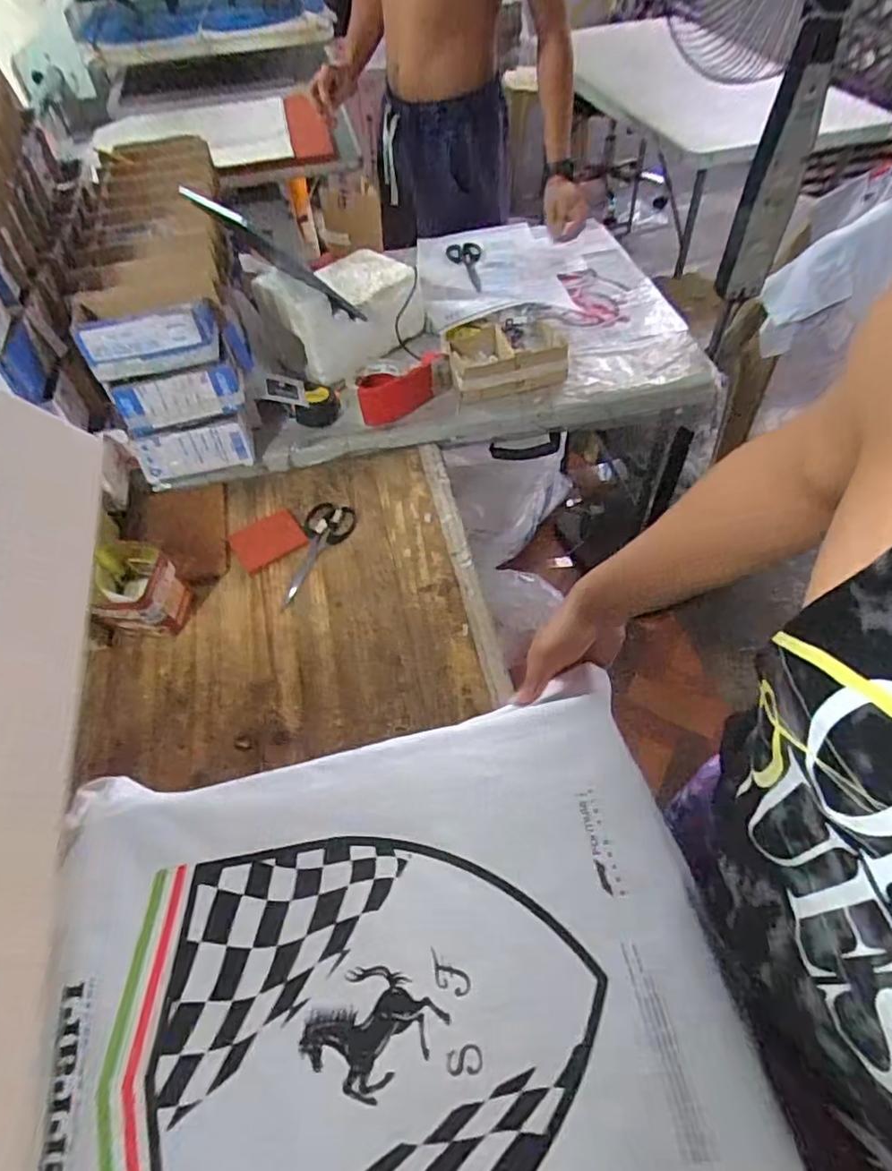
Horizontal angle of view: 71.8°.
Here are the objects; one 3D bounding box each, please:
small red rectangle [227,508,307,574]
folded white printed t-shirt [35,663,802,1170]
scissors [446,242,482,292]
[{"bbox_3d":[-0.246,-0.065,0.852,0.093,0.010,0.080,-31,57,-18],"label":"small red rectangle"},{"bbox_3d":[-0.034,0.301,0.423,0.459,0.023,0.419,-14,54,-6],"label":"folded white printed t-shirt"},{"bbox_3d":[0.034,-0.637,1.239,0.074,0.018,0.179,0,53,4],"label":"scissors"}]

